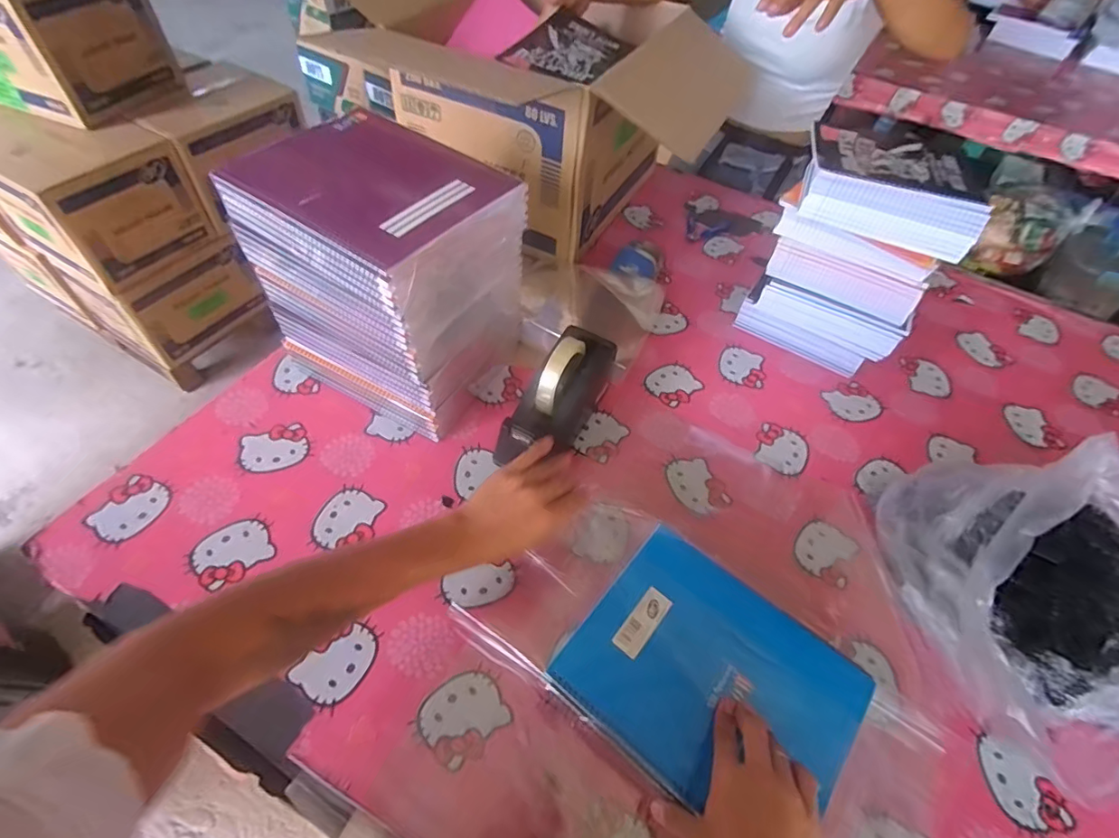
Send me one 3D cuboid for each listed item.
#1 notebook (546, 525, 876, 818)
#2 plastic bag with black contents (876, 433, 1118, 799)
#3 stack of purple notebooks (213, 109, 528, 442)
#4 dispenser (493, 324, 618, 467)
[{"bbox_3d":[0.147,0.244,0.505,0.245,0.015,0.205,35,58,19],"label":"notebook"},{"bbox_3d":[0.485,0.178,0.549,0.272,0.172,0.271,36,58,20],"label":"plastic bag with black contents"},{"bbox_3d":[-0.202,-0.179,0.671,0.255,0.301,0.230,31,57,17],"label":"stack of purple notebooks"},{"bbox_3d":[-0.002,-0.032,0.683,0.080,0.120,0.208,31,59,17],"label":"dispenser"}]

